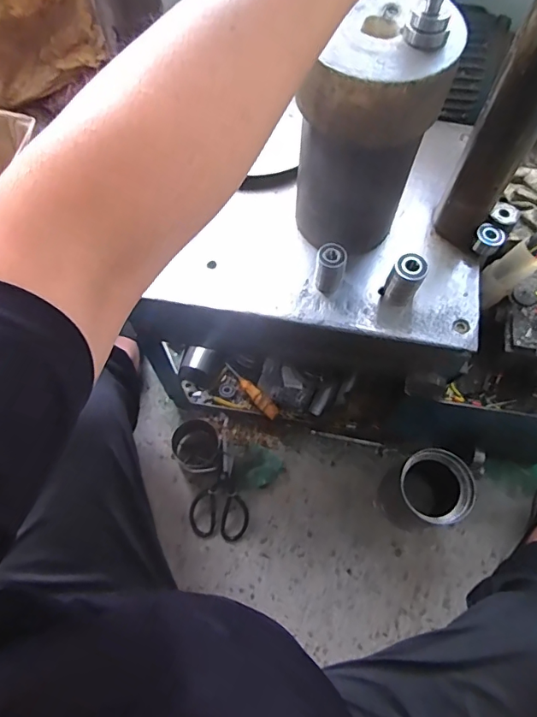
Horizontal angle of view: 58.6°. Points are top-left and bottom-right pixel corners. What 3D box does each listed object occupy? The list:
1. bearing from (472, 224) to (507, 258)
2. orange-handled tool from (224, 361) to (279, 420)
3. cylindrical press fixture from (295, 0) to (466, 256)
[{"bbox_3d":[0.286,-0.154,0.623,0.034,0.025,0.030,34,70,14],"label":"bearing"},{"bbox_3d":[-0.037,0.063,0.983,0.025,0.025,0.159,-36,56,-15],"label":"orange-handled tool"},{"bbox_3d":[0.104,-0.231,0.526,0.125,0.241,0.138,23,68,10],"label":"cylindrical press fixture"}]

